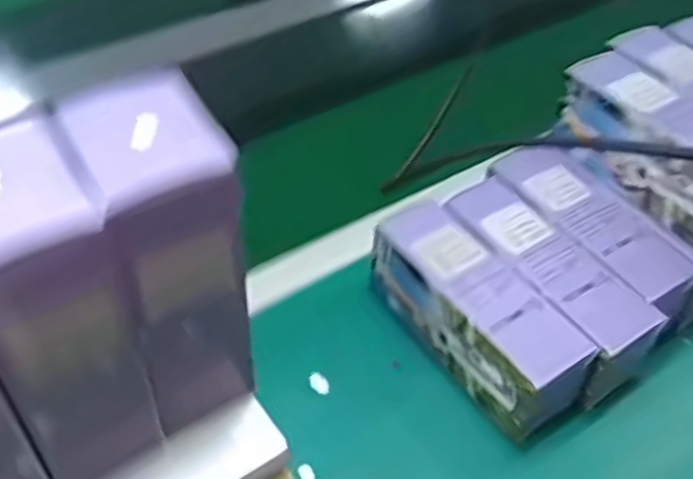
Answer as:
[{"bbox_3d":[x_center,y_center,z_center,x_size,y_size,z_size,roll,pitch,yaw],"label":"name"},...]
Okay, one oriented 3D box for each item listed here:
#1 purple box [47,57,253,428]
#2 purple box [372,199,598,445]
[{"bbox_3d":[-0.099,0.014,0.422,0.068,0.189,0.091,-21,51,-21],"label":"purple box"},{"bbox_3d":[0.103,0.062,0.613,0.072,0.082,0.207,-26,53,-25],"label":"purple box"}]

